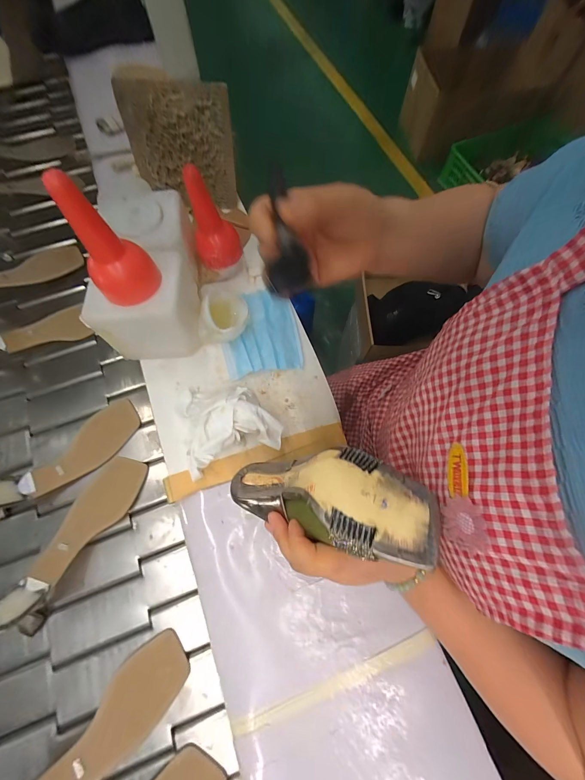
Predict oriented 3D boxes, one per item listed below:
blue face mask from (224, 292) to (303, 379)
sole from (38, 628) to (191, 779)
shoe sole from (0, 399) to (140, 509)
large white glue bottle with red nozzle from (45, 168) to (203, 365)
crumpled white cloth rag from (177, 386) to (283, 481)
[{"bbox_3d":[-0.052,-0.098,0.470,0.117,0.013,0.152,-10,67,-4],"label":"blue face mask"},{"bbox_3d":[-0.217,0.389,0.323,0.069,0.031,0.220,43,56,14],"label":"sole"},{"bbox_3d":[-0.324,0.089,0.427,0.069,0.072,0.196,37,74,12],"label":"shoe sole"},{"bbox_3d":[-0.200,-0.180,0.379,0.110,0.233,0.198,-2,67,-1],"label":"large white glue bottle with red nozzle"},{"bbox_3d":[-0.088,0.039,0.396,0.122,0.056,0.116,-17,68,-7],"label":"crumpled white cloth rag"}]

